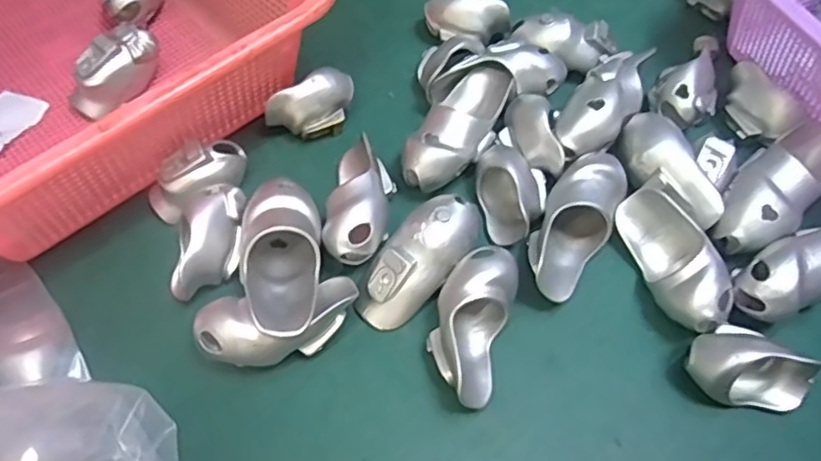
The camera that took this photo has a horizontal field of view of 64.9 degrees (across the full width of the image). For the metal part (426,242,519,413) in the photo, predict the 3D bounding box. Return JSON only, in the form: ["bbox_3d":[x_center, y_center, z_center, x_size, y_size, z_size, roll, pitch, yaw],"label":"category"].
[{"bbox_3d":[0.030,0.046,0.323,0.035,0.032,0.073,15,61,7],"label":"metal part"}]

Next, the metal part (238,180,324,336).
[{"bbox_3d":[-0.067,0.018,0.340,0.041,0.038,0.092,-8,61,-6],"label":"metal part"}]

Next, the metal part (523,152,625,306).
[{"bbox_3d":[0.090,-0.003,0.353,0.037,0.033,0.087,25,63,12],"label":"metal part"}]

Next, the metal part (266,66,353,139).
[{"bbox_3d":[-0.060,-0.076,0.402,0.056,0.033,0.026,-28,65,-16],"label":"metal part"}]

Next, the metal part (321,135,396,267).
[{"bbox_3d":[-0.028,-0.017,0.364,0.034,0.034,0.079,5,60,1],"label":"metal part"}]

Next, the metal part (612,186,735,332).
[{"bbox_3d":[0.139,0.017,0.344,0.031,0.035,0.078,-18,63,-12],"label":"metal part"}]

